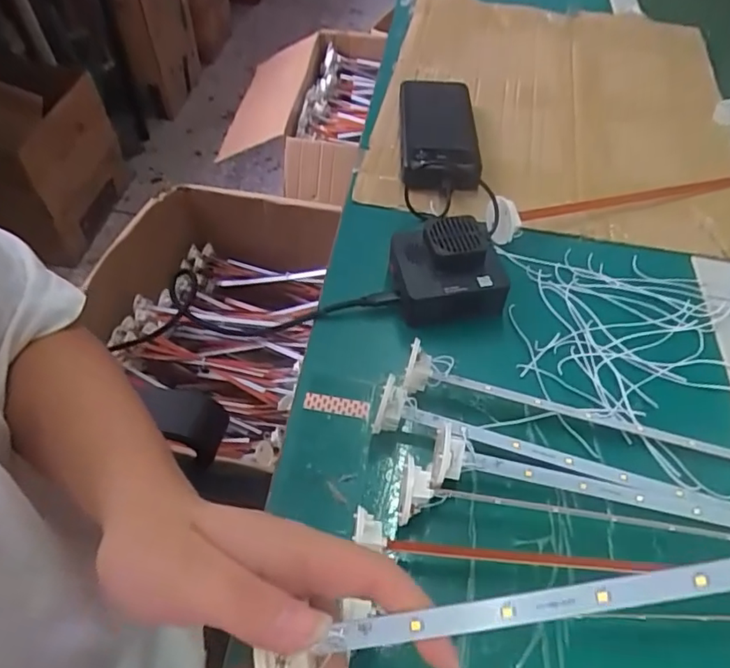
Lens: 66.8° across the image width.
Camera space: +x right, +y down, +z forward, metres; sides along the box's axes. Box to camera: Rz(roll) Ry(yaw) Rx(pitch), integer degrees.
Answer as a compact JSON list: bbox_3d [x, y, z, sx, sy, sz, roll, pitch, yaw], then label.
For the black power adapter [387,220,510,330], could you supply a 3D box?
[{"bbox_3d":[0.062,-0.048,0.413,0.079,0.042,0.073,-3,52,-6],"label":"black power adapter"}]

